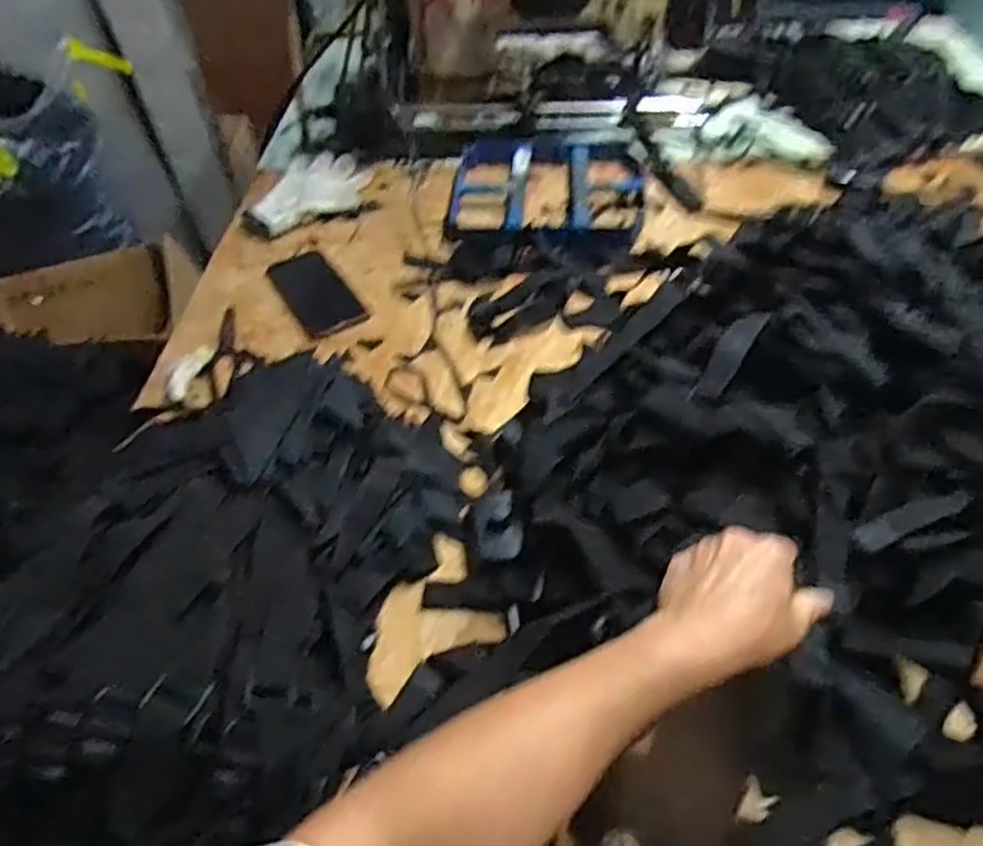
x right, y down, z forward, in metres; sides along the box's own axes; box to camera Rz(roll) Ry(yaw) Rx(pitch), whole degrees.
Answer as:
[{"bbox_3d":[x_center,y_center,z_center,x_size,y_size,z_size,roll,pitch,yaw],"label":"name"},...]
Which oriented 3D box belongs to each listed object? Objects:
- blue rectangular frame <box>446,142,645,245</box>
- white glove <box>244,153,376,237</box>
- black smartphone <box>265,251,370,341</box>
[{"bbox_3d":[0.074,-0.314,0.964,0.248,0.029,0.226,2,47,8],"label":"blue rectangular frame"},{"bbox_3d":[-0.254,-0.332,1.031,0.134,0.035,0.229,5,48,10],"label":"white glove"},{"bbox_3d":[-0.219,-0.163,0.901,0.075,0.006,0.171,-26,50,-18],"label":"black smartphone"}]

